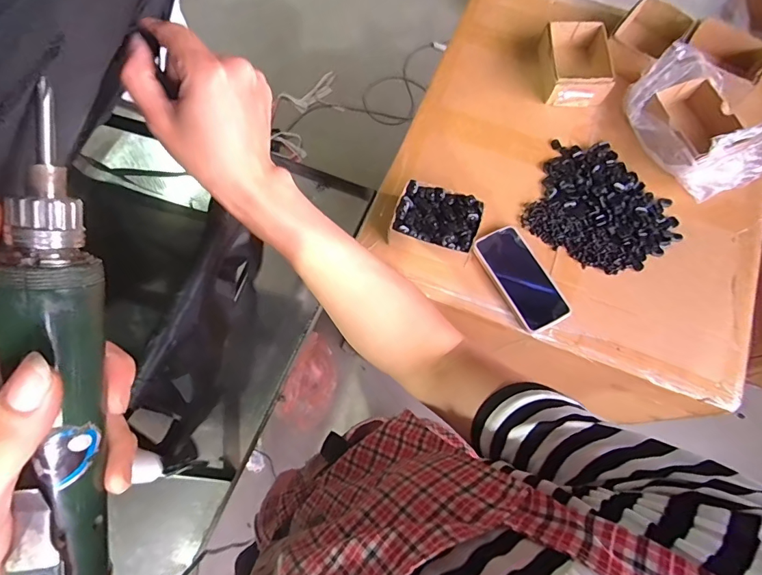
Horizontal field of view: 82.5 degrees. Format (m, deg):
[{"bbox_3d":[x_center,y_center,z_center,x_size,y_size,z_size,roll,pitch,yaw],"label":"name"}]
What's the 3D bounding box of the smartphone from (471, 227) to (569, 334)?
[{"bbox_3d":[0.214,-0.016,0.658,0.083,0.018,0.161,-27,73,-10],"label":"smartphone"}]

